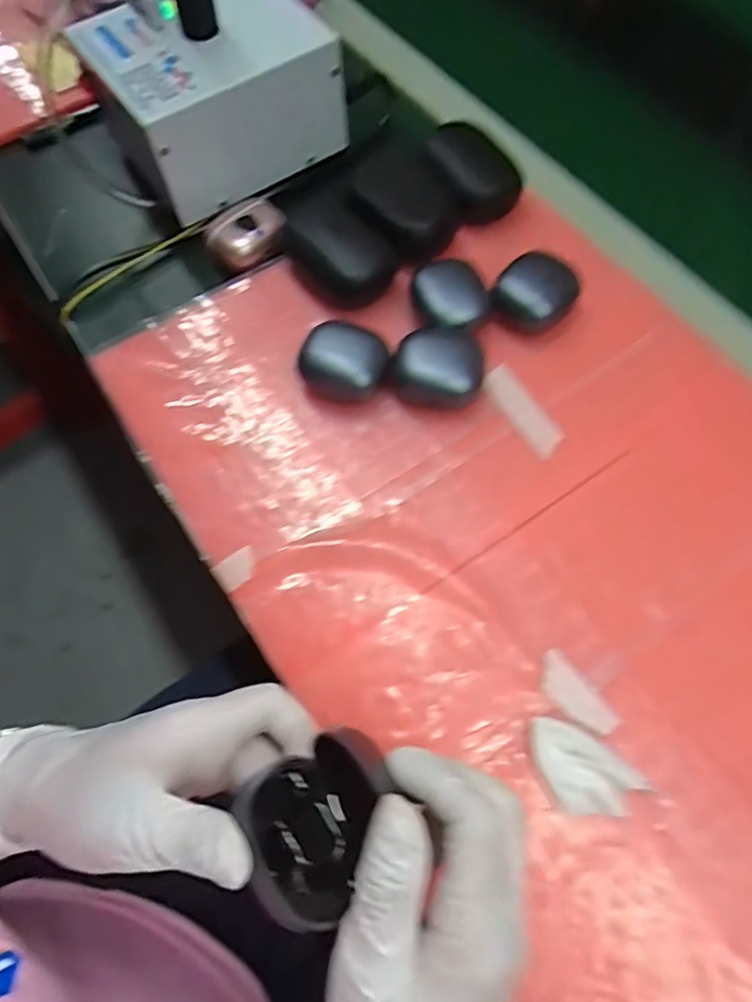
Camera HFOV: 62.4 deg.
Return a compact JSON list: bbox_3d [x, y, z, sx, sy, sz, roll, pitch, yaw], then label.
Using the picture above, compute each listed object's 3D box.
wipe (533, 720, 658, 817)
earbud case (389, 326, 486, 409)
[{"bbox_3d":[0.099,0.131,0.302,0.054,0.015,0.035,34,71,17],"label":"wipe"},{"bbox_3d":[0.040,-0.087,0.398,0.055,0.028,0.047,4,65,4],"label":"earbud case"}]

